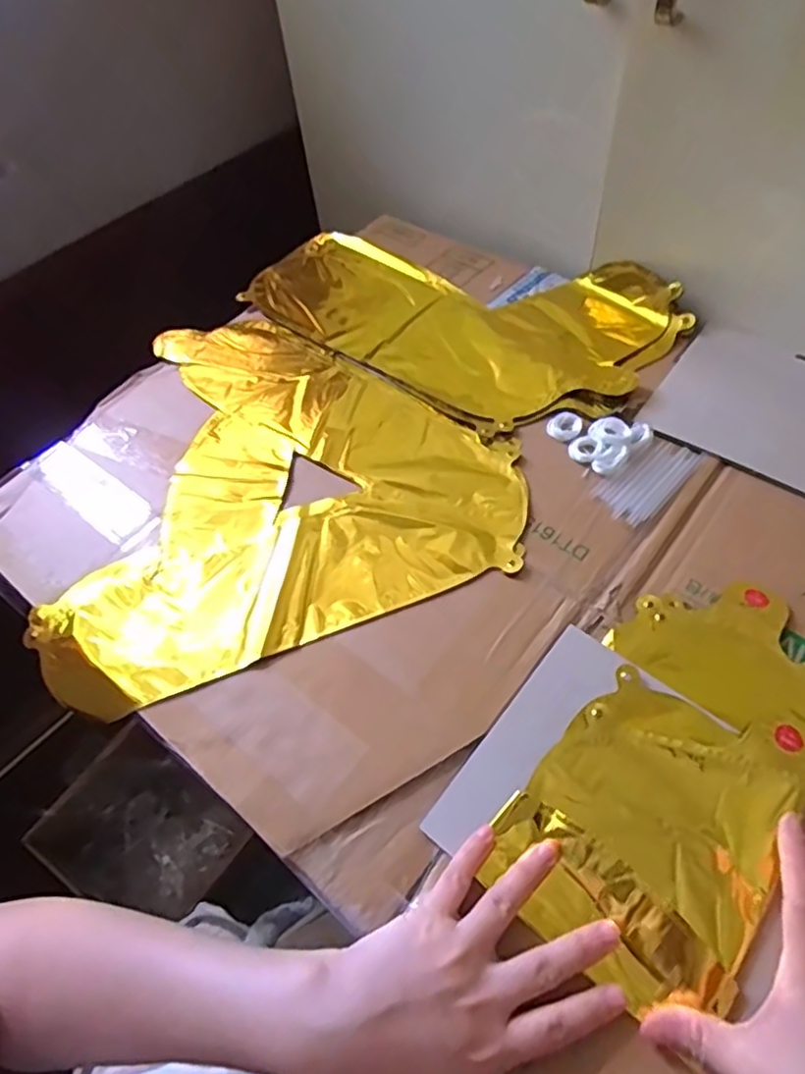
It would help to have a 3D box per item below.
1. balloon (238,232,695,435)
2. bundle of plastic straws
[{"bbox_3d":[0.049,-0.237,0.641,0.403,0.017,0.237,33,64,25],"label":"balloon"},{"bbox_3d":[0.192,-0.046,0.503,0.092,0.007,0.045,-39,61,-20],"label":"bundle of plastic straws"}]

